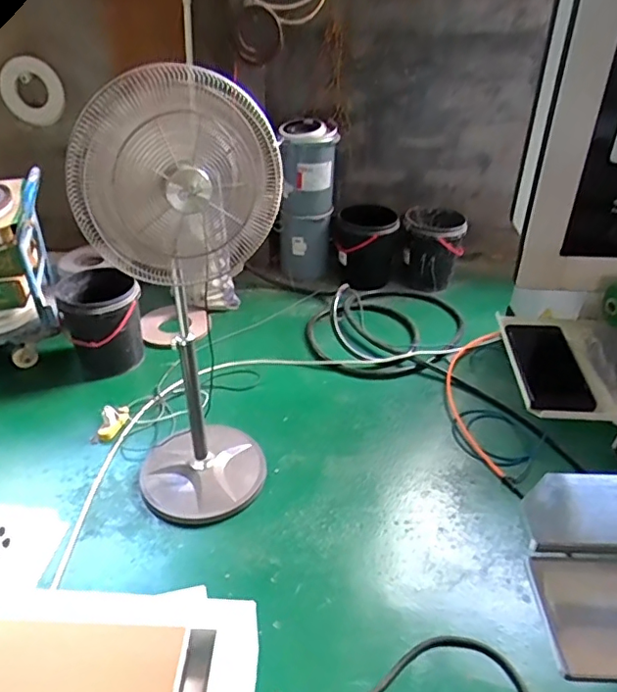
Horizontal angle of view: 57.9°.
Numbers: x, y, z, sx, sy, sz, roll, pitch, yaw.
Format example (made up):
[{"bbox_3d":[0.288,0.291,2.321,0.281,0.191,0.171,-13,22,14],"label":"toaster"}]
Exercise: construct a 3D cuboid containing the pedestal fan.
[{"bbox_3d":[-0.330,-0.060,1.663,0.490,1.358,0.441,2,35,1],"label":"pedestal fan"}]

